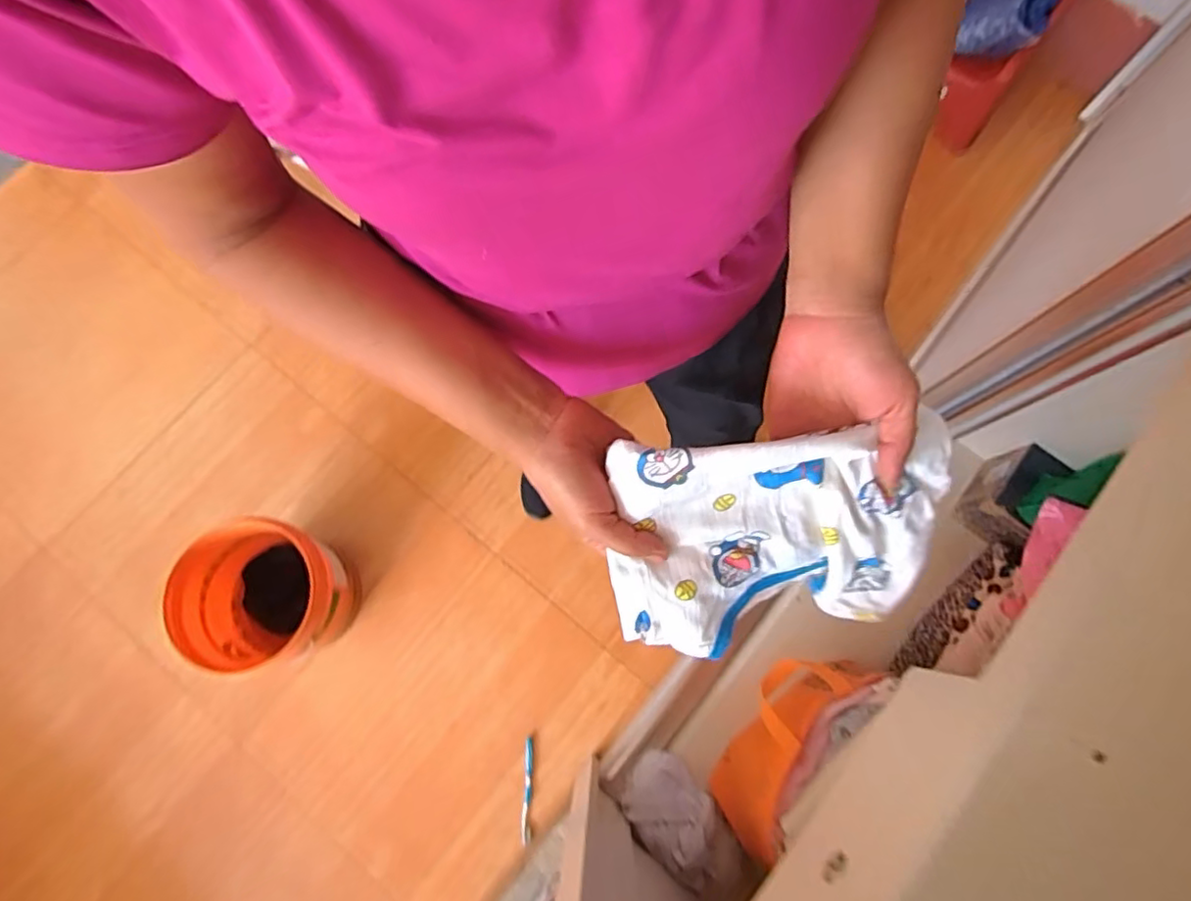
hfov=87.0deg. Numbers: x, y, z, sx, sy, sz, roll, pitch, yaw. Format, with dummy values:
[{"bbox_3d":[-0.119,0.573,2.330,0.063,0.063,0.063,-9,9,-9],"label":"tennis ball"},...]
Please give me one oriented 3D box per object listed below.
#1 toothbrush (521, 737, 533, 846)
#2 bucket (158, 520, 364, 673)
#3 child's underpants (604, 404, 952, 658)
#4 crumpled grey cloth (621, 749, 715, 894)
[{"bbox_3d":[-0.131,0.649,1.199,0.020,0.010,0.183,-1,74,0],"label":"toothbrush"},{"bbox_3d":[-0.595,0.271,1.184,0.242,0.269,0.246,0,76,1],"label":"bucket"},{"bbox_3d":[0.126,0.058,0.446,0.224,0.050,0.154,-3,111,-7],"label":"child's underpants"},{"bbox_3d":[0.138,0.629,1.075,0.127,0.080,0.210,-39,78,-8],"label":"crumpled grey cloth"}]

